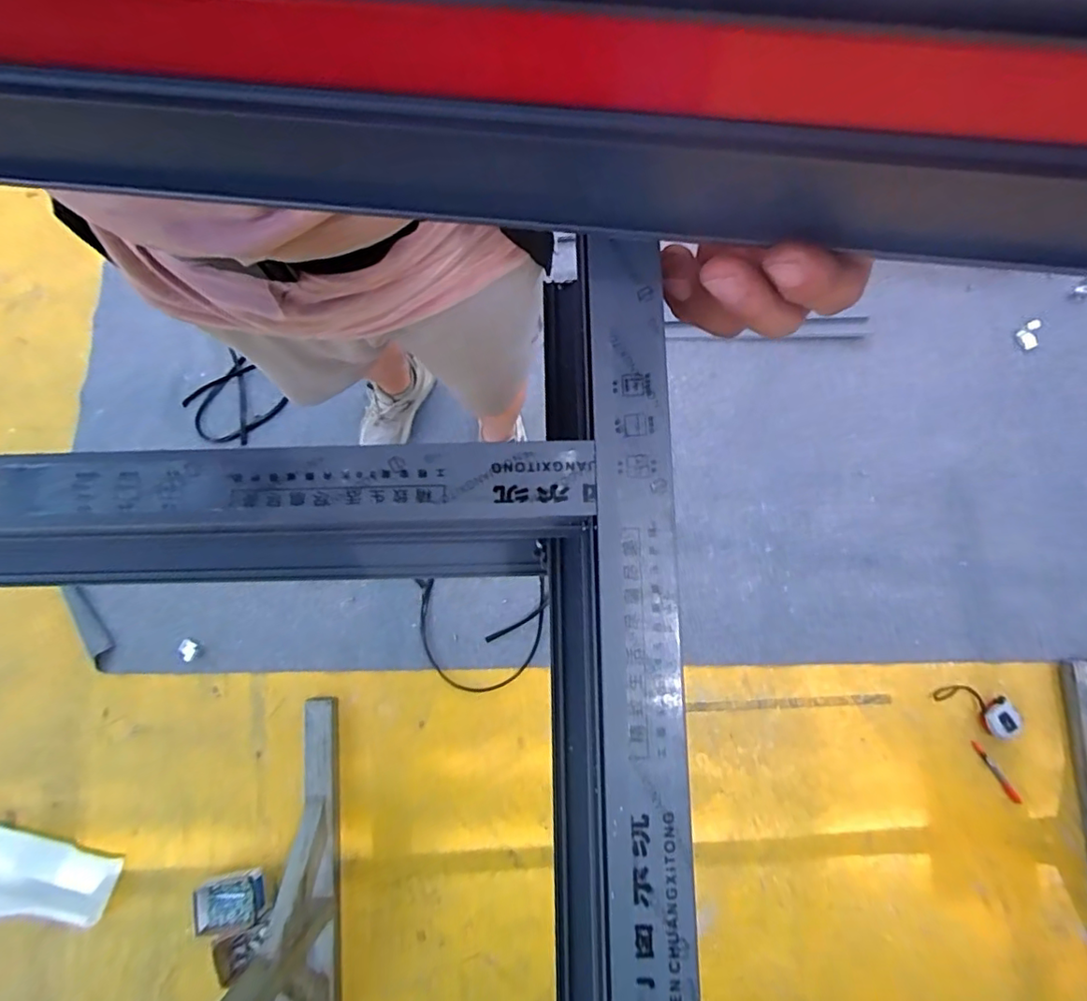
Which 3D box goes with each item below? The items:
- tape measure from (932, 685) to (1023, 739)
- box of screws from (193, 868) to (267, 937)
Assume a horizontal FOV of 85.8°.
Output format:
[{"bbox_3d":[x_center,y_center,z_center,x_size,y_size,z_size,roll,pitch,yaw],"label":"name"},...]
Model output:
[{"bbox_3d":[0.903,0.434,1.213,0.165,0.032,0.079,21,78,5],"label":"tape measure"},{"bbox_3d":[-0.601,0.777,1.124,0.131,0.036,0.100,-12,77,-2],"label":"box of screws"}]

